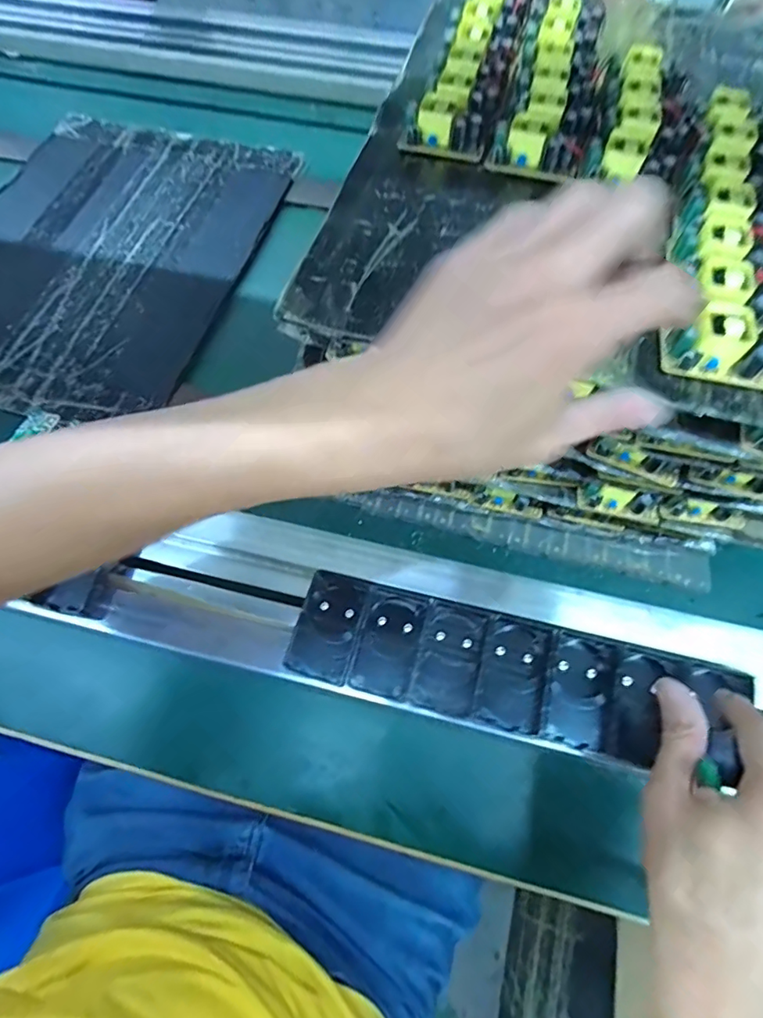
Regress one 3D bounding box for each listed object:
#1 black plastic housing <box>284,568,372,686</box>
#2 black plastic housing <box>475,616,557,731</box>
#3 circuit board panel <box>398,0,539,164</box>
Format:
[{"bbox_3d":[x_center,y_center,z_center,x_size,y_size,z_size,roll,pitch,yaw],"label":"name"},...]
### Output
[{"bbox_3d":[-0.036,0.082,0.360,0.043,0.016,0.073,14,65,8],"label":"black plastic housing"},{"bbox_3d":[0.090,0.111,0.346,0.041,0.017,0.067,18,66,10],"label":"black plastic housing"},{"bbox_3d":[0.088,-0.390,0.426,0.066,0.029,0.281,16,65,8],"label":"circuit board panel"}]

